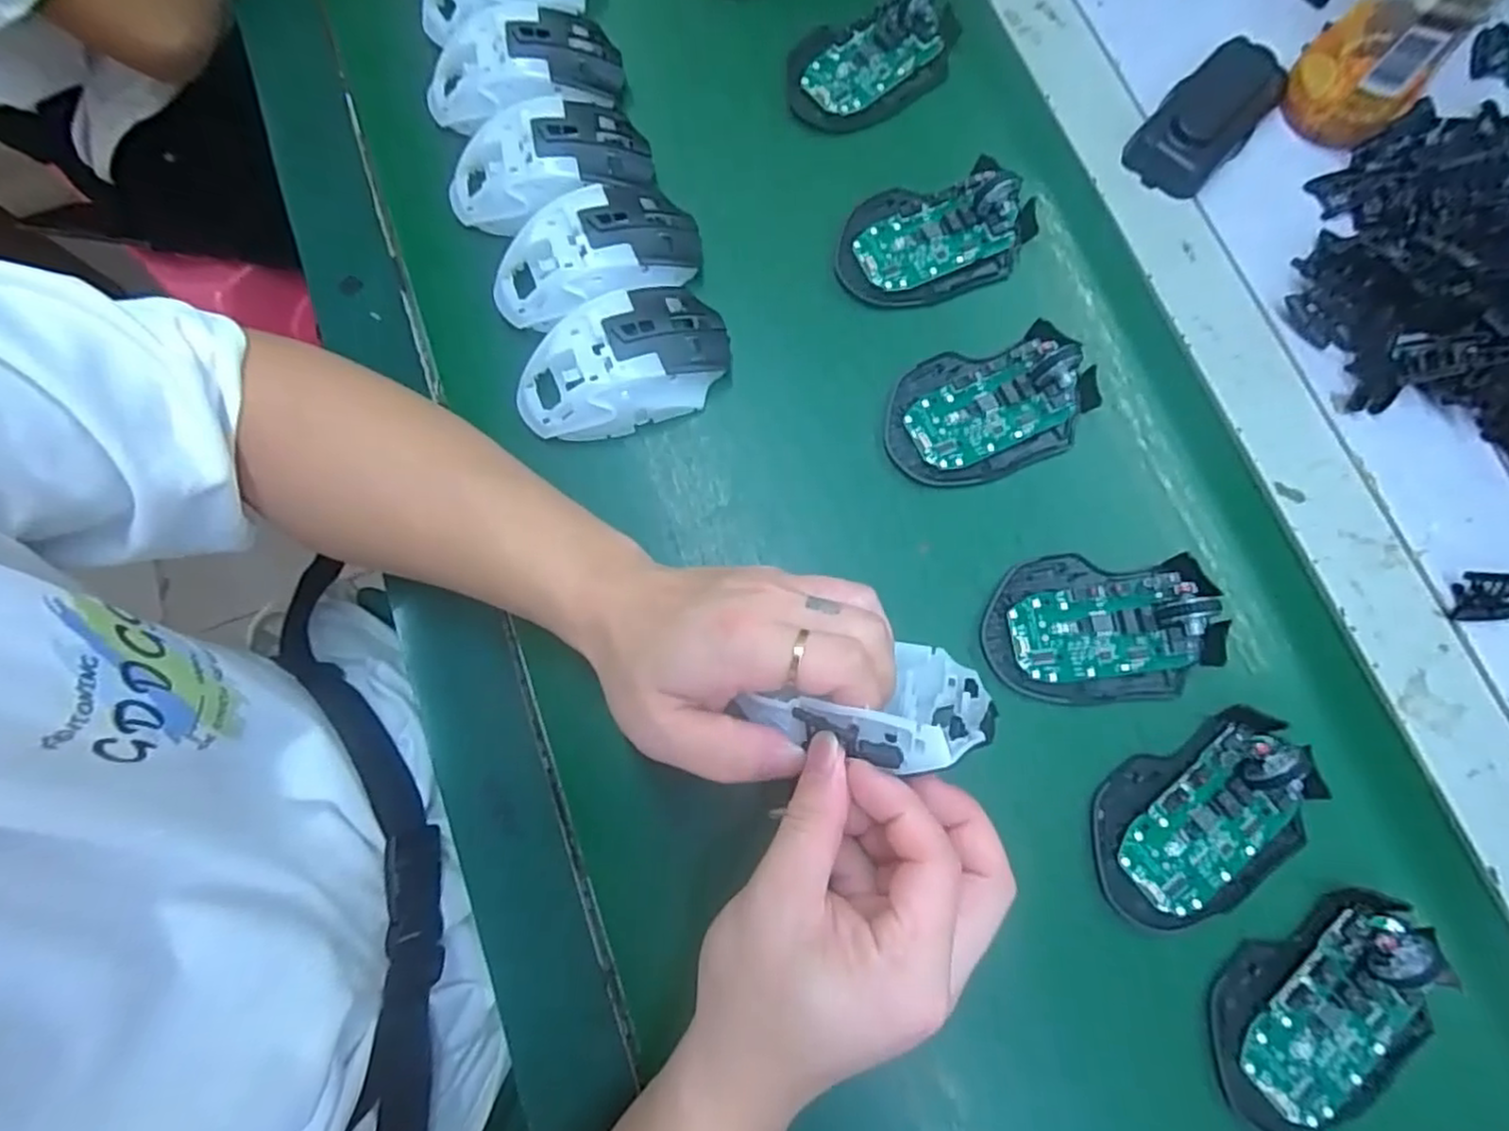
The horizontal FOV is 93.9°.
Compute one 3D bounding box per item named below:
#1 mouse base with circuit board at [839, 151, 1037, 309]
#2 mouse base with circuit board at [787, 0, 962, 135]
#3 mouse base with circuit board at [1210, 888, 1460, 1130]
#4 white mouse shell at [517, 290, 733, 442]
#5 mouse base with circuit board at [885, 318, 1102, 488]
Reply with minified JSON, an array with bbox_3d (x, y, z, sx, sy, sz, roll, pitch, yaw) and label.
[{"bbox_3d":[0.106,-0.192,0.406,0.115,0.023,0.071,-10,77,-1],"label":"mouse base with circuit board"},{"bbox_3d":[0.074,-0.316,0.434,0.111,0.024,0.069,-26,78,-4],"label":"mouse base with circuit board"},{"bbox_3d":[0.257,0.200,0.309,0.111,0.024,0.071,-28,78,-5],"label":"mouse base with circuit board"},{"bbox_3d":[-0.072,-0.108,0.383,0.115,0.040,0.062,-21,77,-3],"label":"white mouse shell"},{"bbox_3d":[0.129,-0.088,0.383,0.114,0.021,0.074,-20,77,-3],"label":"mouse base with circuit board"}]

